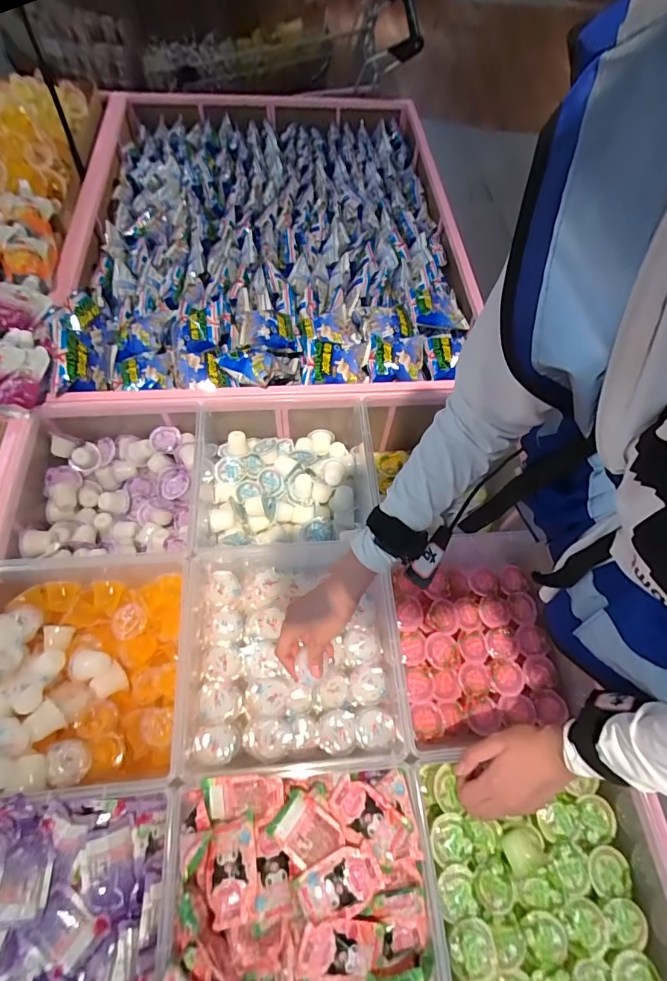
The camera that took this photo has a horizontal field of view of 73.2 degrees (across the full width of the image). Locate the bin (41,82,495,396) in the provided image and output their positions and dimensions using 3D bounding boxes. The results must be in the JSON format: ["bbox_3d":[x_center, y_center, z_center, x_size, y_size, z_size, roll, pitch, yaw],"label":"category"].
[{"bbox_3d":[-0.123,-0.570,0.970,0.773,0.124,1.092,-2,62,-5],"label":"bin"}]

